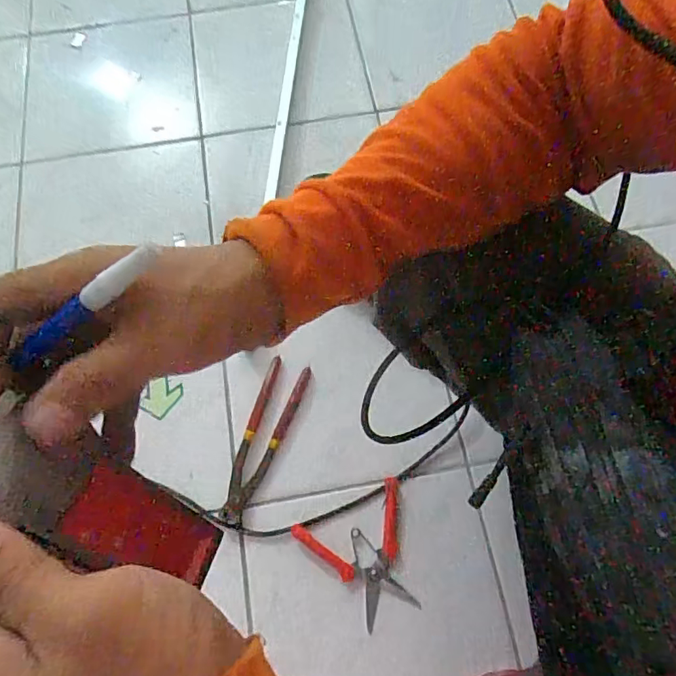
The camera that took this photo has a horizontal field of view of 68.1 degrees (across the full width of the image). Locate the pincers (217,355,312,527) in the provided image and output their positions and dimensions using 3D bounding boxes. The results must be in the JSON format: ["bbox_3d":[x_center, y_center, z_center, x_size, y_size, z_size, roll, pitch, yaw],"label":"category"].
[{"bbox_3d":[-0.102,0.132,0.660,0.055,0.017,0.215,21,72,8],"label":"pincers"}]

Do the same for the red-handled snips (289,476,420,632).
[{"bbox_3d":[0.038,0.266,0.610,0.139,0.009,0.139,-25,72,-8],"label":"red-handled snips"}]

